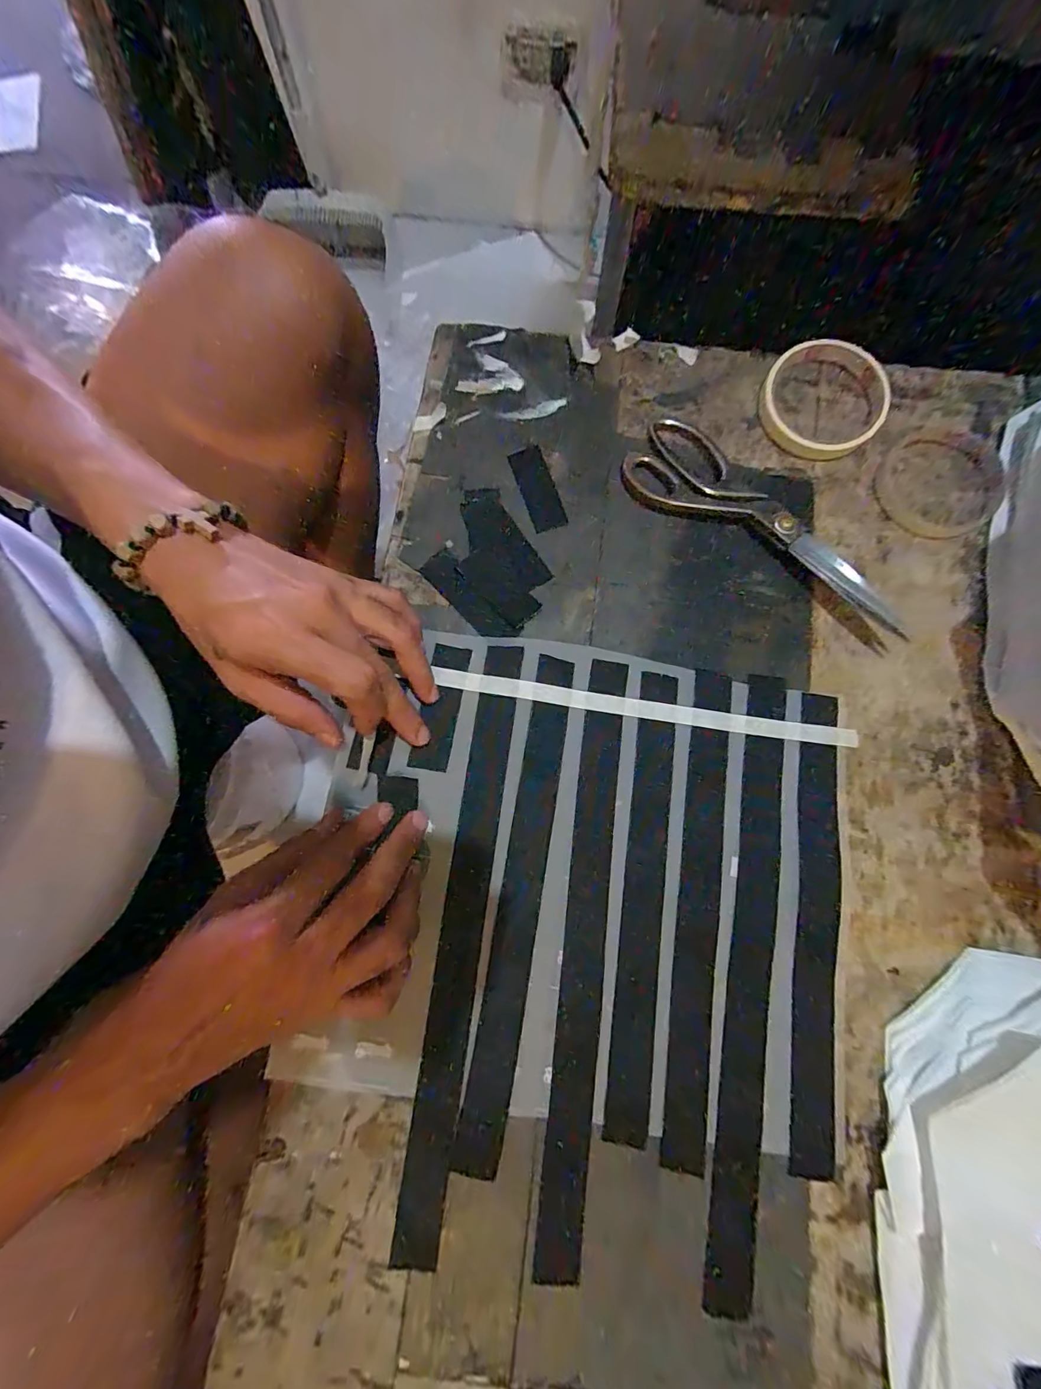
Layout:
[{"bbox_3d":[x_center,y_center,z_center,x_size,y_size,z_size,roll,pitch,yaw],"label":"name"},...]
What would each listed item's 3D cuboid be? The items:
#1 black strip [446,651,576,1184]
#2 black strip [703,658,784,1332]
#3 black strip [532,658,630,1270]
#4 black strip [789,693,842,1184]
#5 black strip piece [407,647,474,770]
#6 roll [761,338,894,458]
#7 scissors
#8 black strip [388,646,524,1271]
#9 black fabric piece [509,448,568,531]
[{"bbox_3d":[0.000,0.120,0.283,0.026,0.004,0.295,10,78,1],"label":"black strip"},{"bbox_3d":[0.141,0.161,0.283,0.029,0.008,0.352,10,78,1],"label":"black strip"},{"bbox_3d":[0.041,0.146,0.282,0.027,0.010,0.340,7,78,1],"label":"black strip"},{"bbox_3d":[0.186,0.137,0.289,0.028,0.006,0.276,8,79,3],"label":"black strip"},{"bbox_3d":[-0.053,0.008,0.306,0.025,0.007,0.083,13,80,-8],"label":"black strip piece"},{"bbox_3d":[0.227,-0.220,0.343,0.088,0.016,0.088,0,78,-1],"label":"roll"},{"bbox_3d":[0.177,-0.127,0.331,0.214,0.016,0.072,35,80,6],"label":"scissors"},{"bbox_3d":[-0.034,0.136,0.282,0.025,0.009,0.341,8,78,1],"label":"black strip"},{"bbox_3d":[0.013,-0.154,0.342,0.025,0.004,0.067,-19,79,-5],"label":"black fabric piece"}]

